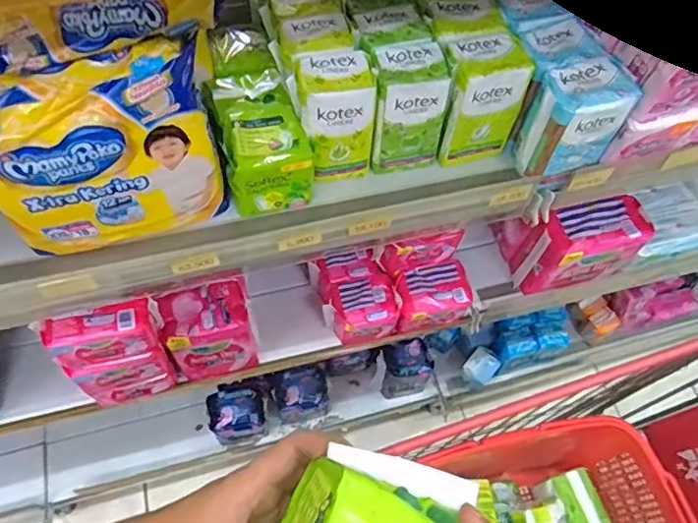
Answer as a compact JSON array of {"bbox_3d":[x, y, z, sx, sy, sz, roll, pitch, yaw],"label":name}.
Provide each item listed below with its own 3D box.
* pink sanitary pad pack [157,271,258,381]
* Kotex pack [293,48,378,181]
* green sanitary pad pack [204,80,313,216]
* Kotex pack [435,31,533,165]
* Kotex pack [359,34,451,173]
[{"bbox_3d":[-0.216,0.103,0.875,0.127,0.165,0.102,-16,63,-12],"label":"pink sanitary pad pack"},{"bbox_3d":[-0.017,-0.168,0.647,0.083,0.127,0.080,-7,62,-7],"label":"Kotex pack"},{"bbox_3d":[-0.107,-0.142,0.659,0.091,0.083,0.146,-16,63,-12],"label":"green sanitary pad pack"},{"bbox_3d":[0.154,-0.201,0.675,0.091,0.135,0.079,-11,62,-9],"label":"Kotex pack"},{"bbox_3d":[0.061,-0.191,0.668,0.083,0.131,0.091,-11,62,-9],"label":"Kotex pack"}]

